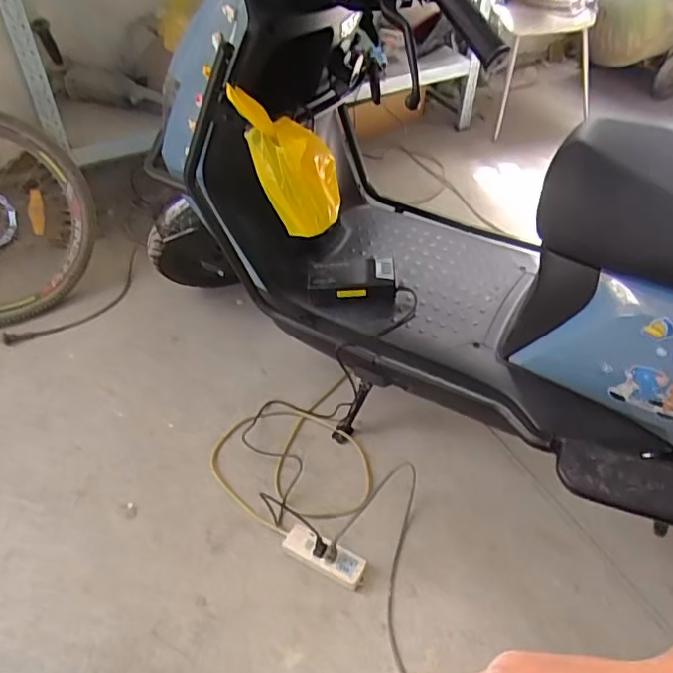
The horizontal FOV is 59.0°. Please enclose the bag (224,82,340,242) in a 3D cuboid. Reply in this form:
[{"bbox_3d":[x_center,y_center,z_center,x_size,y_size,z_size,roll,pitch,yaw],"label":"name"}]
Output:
[{"bbox_3d":[-0.081,-0.276,0.945,0.105,0.266,0.078,-15,39,25],"label":"bag"}]

